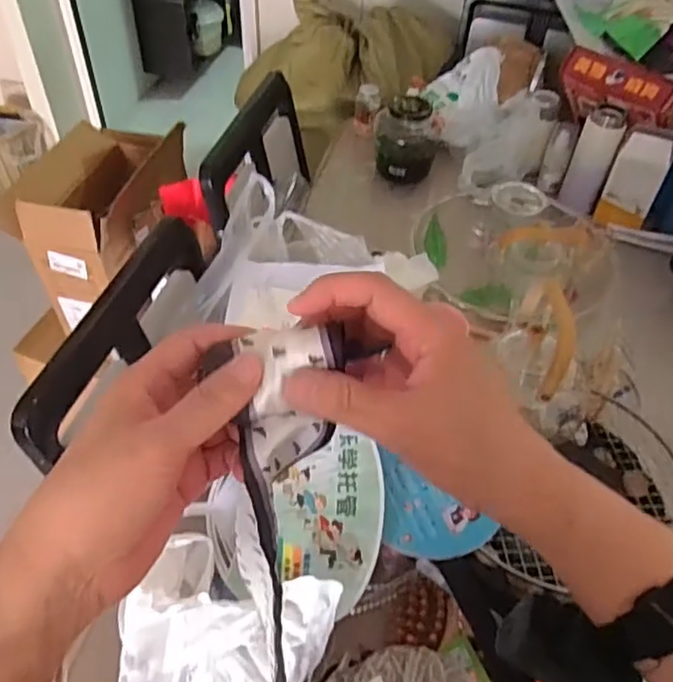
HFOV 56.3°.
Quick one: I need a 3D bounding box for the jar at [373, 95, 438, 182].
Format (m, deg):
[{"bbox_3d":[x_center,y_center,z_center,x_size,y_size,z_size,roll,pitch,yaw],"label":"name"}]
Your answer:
[{"bbox_3d":[0.133,-0.385,1.182,0.119,0.146,0.096,3,48,2],"label":"jar"}]

